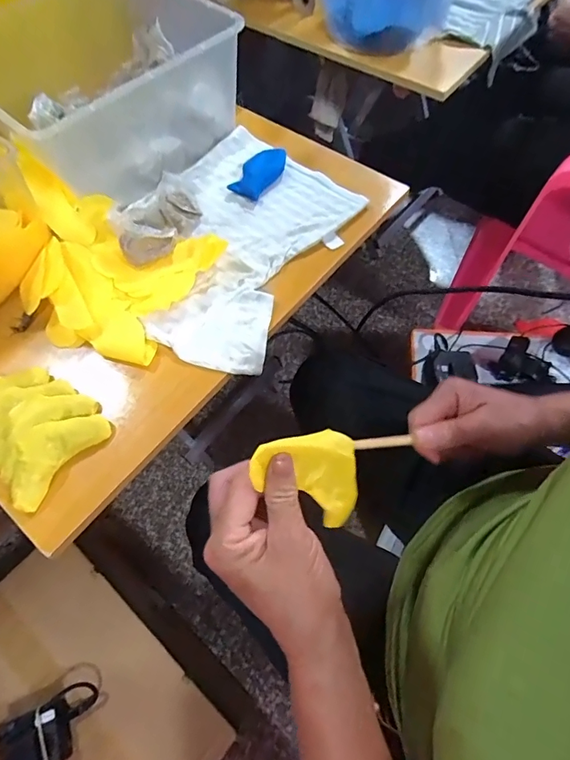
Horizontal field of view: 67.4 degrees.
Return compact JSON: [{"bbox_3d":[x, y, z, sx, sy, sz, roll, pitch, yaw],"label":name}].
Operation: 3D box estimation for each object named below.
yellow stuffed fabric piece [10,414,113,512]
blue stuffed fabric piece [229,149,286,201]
[{"bbox_3d":[-0.228,0.070,0.419,0.052,0.025,0.107,33,70,18],"label":"yellow stuffed fabric piece"},{"bbox_3d":[-0.035,-0.288,0.592,0.056,0.019,0.090,25,67,14],"label":"blue stuffed fabric piece"}]

